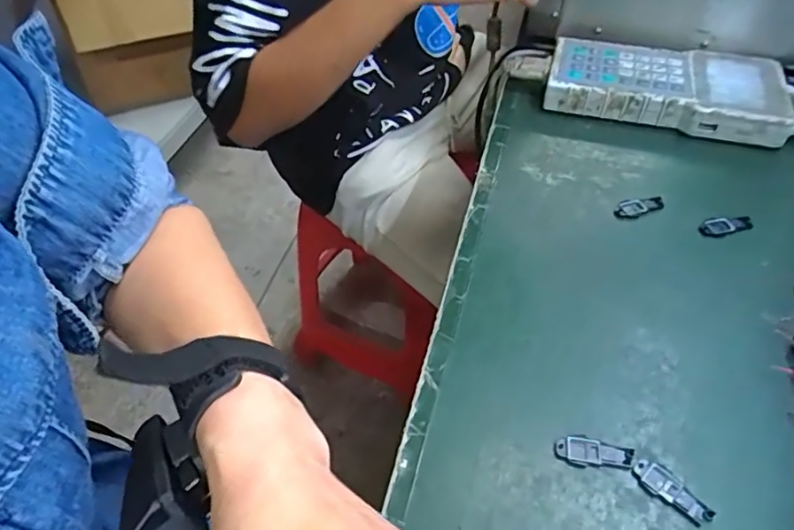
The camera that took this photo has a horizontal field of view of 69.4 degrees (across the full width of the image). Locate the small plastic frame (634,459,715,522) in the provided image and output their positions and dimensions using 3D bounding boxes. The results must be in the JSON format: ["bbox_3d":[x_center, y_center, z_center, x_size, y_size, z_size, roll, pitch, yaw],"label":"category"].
[{"bbox_3d":[0.142,0.116,0.295,0.013,0.004,0.040,-34,54,-25],"label":"small plastic frame"}]

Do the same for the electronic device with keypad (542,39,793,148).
[{"bbox_3d":[0.256,-0.165,0.530,0.224,0.032,0.100,13,49,14],"label":"electronic device with keypad"}]

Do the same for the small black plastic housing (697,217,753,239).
[{"bbox_3d":[0.245,-0.029,0.428,0.039,0.004,0.015,-11,48,-7],"label":"small black plastic housing"}]

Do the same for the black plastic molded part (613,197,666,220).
[{"bbox_3d":[0.188,-0.045,0.445,0.040,0.005,0.015,-17,49,-13],"label":"black plastic molded part"}]

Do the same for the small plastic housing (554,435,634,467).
[{"bbox_3d":[0.106,0.101,0.309,0.039,0.004,0.015,7,48,9],"label":"small plastic housing"}]

